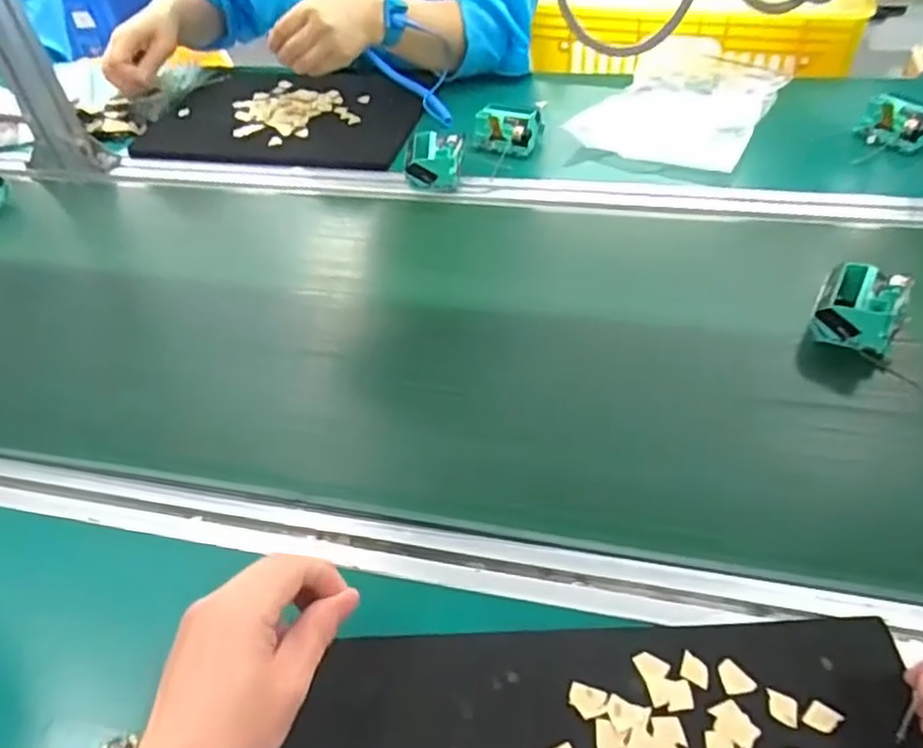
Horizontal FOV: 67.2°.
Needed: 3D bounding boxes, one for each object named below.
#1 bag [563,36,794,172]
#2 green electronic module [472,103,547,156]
[{"bbox_3d":[0.285,-0.349,0.879,0.200,0.035,0.328,20,50,23],"label":"bag"},{"bbox_3d":[0.054,-0.282,0.804,0.075,0.043,0.054,8,47,13],"label":"green electronic module"}]

